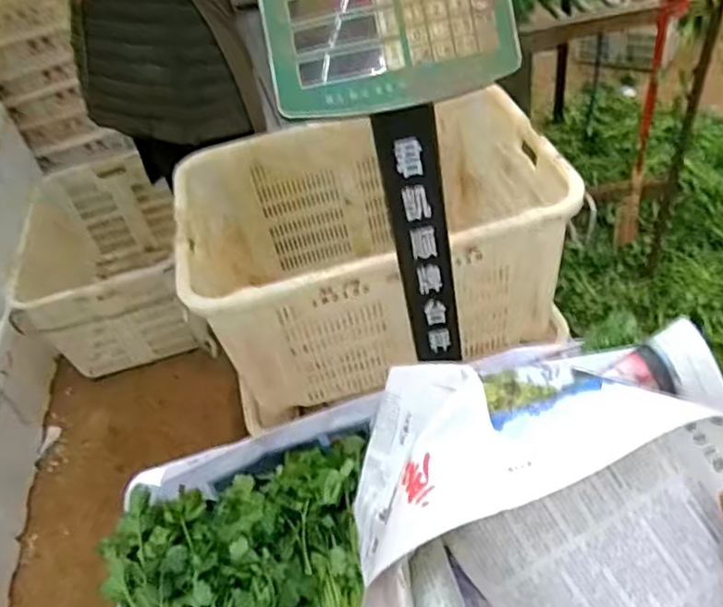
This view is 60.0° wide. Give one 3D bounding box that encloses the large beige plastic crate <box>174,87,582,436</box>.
[{"bbox_3d":[0.022,-0.121,1.217,0.662,0.341,0.459,-16,46,-3],"label":"large beige plastic crate"}]

